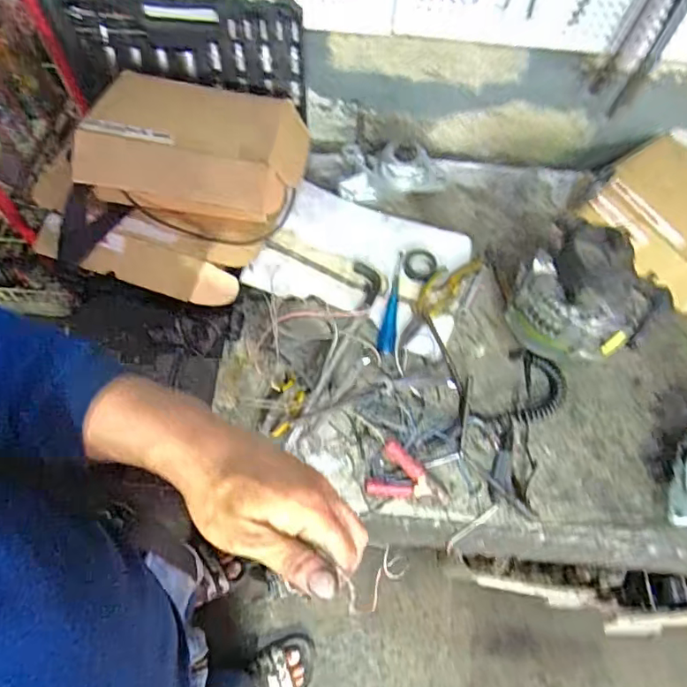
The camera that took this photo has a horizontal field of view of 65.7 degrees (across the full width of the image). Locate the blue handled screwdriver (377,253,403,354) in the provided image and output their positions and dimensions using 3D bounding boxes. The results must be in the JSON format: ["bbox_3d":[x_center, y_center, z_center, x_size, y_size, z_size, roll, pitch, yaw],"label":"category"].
[{"bbox_3d":[0.085,-0.064,0.888,0.028,0.036,0.198,12,64,4],"label":"blue handled screwdriver"}]

